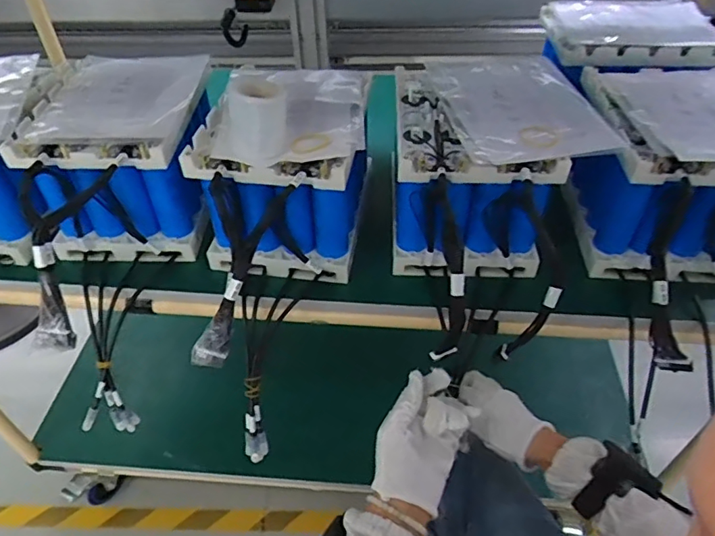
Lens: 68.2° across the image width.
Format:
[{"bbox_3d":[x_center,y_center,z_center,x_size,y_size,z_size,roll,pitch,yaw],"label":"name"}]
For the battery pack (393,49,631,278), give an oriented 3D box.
[{"bbox_3d":[0.158,-0.134,0.667,0.230,0.174,0.232,-3,45,-2],"label":"battery pack"}]

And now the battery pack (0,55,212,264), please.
[{"bbox_3d":[-0.284,-0.145,0.683,0.196,0.166,0.231,-1,45,-1],"label":"battery pack"}]

